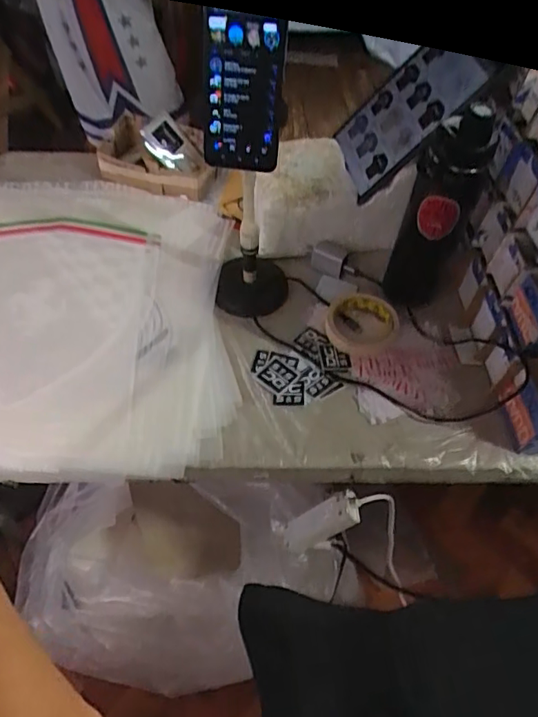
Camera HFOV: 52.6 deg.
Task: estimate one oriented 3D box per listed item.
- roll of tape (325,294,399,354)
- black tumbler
[{"bbox_3d":[0.127,-0.050,0.731,0.105,0.022,0.089,-15,56,-16],"label":"roll of tape"},{"bbox_3d":[0.202,-0.168,0.661,0.076,0.274,0.079,2,53,-3],"label":"black tumbler"}]

